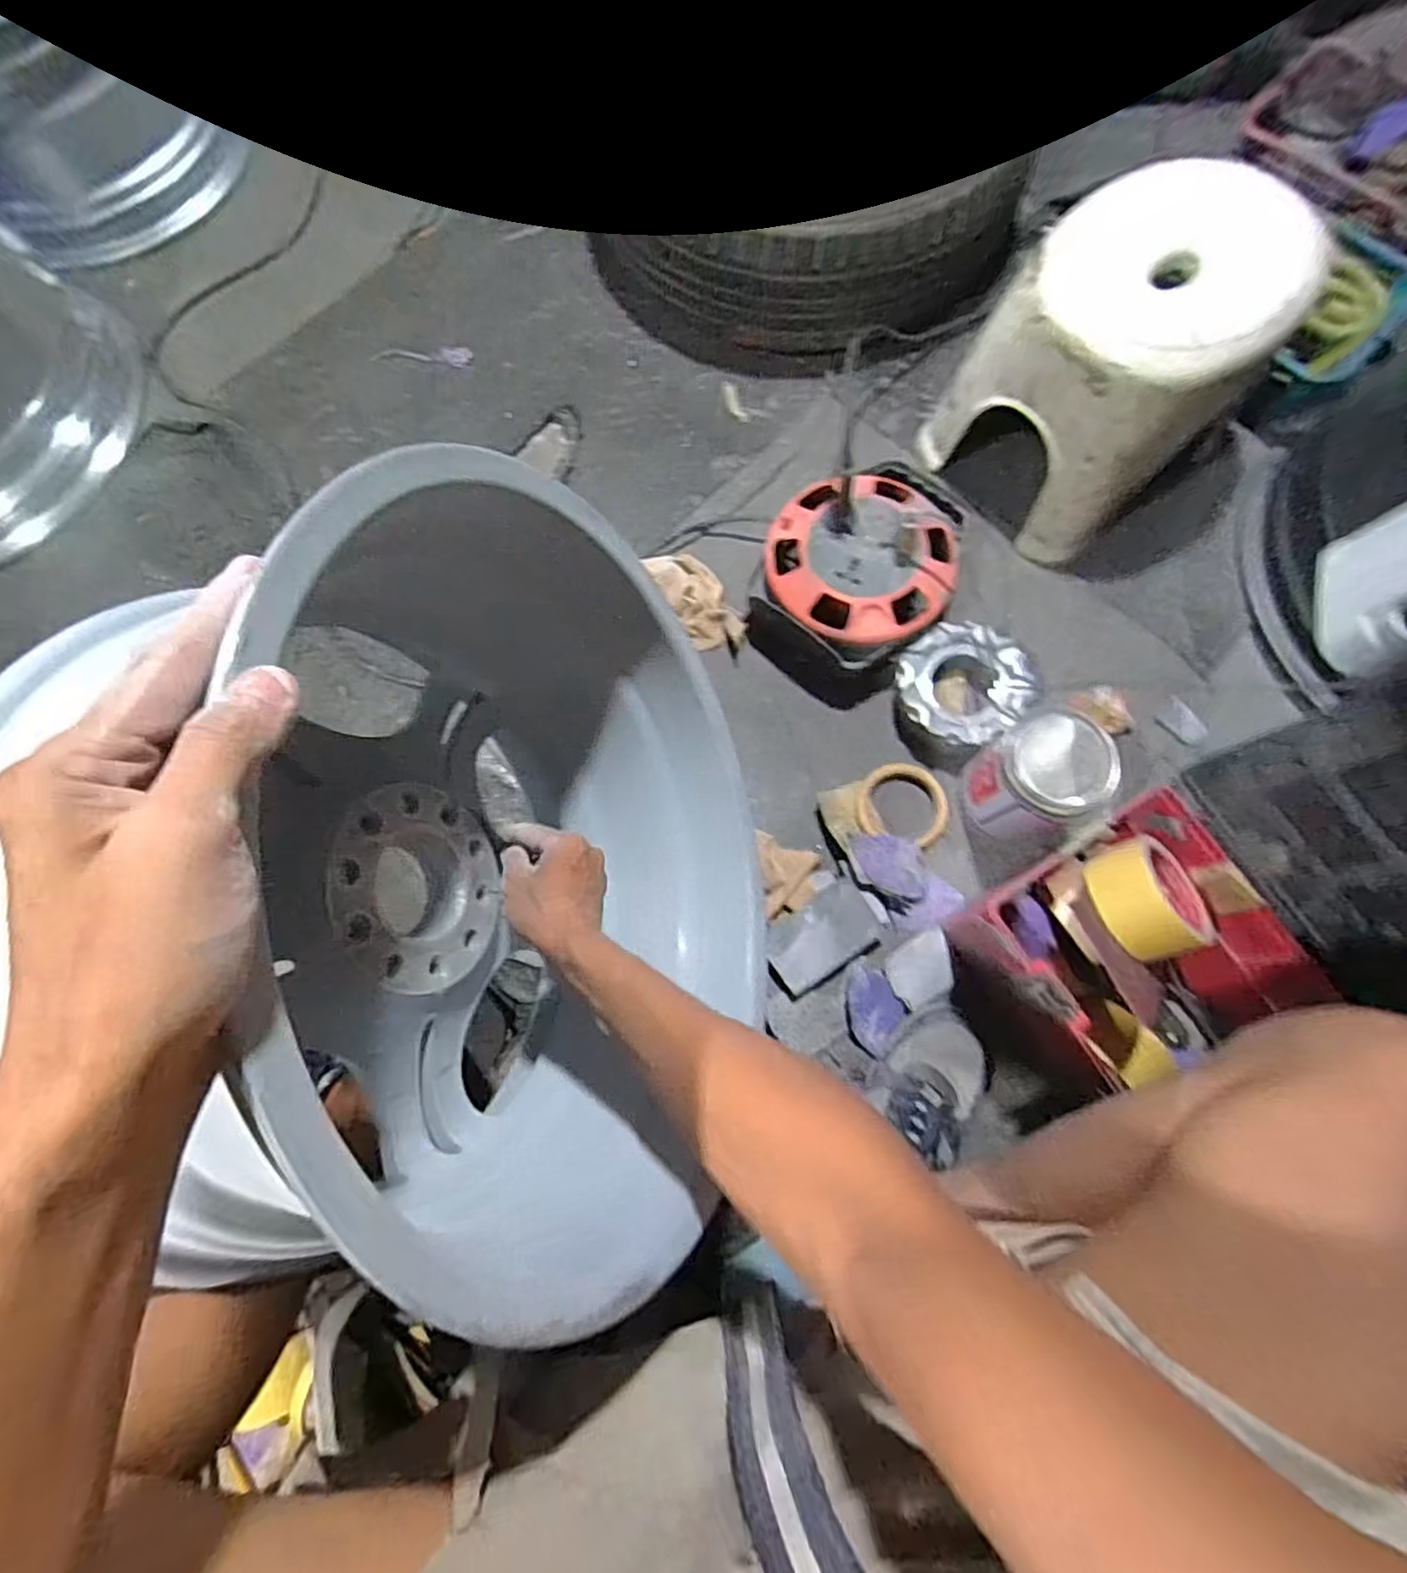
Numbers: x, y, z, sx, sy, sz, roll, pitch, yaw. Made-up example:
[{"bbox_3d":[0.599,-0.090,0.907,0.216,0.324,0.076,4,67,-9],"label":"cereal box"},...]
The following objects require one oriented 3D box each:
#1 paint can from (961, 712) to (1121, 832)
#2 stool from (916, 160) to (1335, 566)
[{"bbox_3d":[0.313,-0.007,0.623,0.097,0.132,0.089,0,76,2],"label":"paint can"},{"bbox_3d":[0.423,-0.437,0.688,0.256,0.214,0.226,-40,78,-8],"label":"stool"}]

